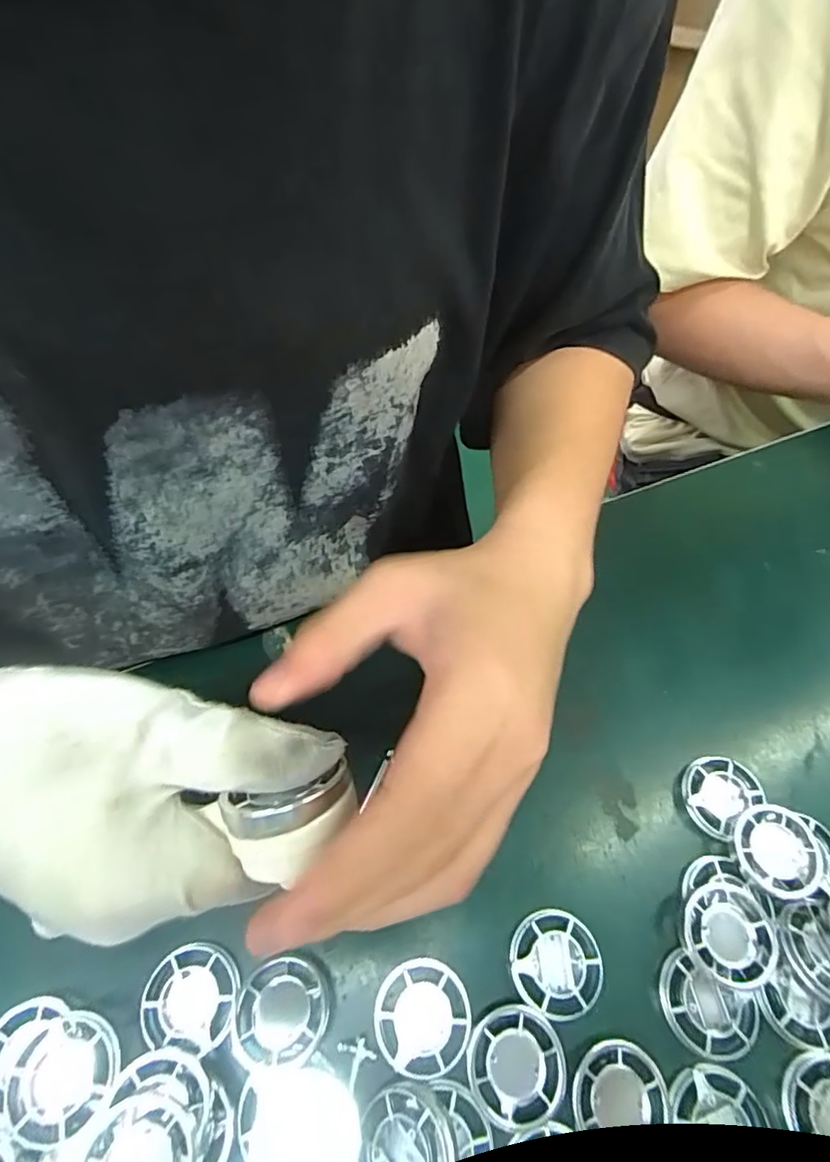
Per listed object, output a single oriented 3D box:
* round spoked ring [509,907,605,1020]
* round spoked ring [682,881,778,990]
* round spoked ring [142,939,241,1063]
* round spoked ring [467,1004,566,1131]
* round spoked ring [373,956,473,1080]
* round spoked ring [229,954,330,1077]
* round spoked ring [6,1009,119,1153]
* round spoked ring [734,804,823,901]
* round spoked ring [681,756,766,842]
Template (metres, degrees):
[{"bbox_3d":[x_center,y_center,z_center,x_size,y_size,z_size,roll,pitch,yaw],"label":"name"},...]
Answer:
[{"bbox_3d":[0.061,0.163,0.240,0.039,0.004,0.038,1,61,-1],"label":"round spoked ring"},{"bbox_3d":[0.136,0.153,0.245,0.037,0.012,0.039,1,61,-1],"label":"round spoked ring"},{"bbox_3d":[-0.092,0.171,0.229,0.040,0.006,0.037,1,61,-1],"label":"round spoked ring"},{"bbox_3d":[0.040,0.193,0.223,0.037,0.004,0.038,1,61,-1],"label":"round spoked ring"},{"bbox_3d":[0.003,0.178,0.230,0.038,0.004,0.038,1,61,-1],"label":"round spoked ring"},{"bbox_3d":[-0.055,0.176,0.228,0.038,0.007,0.037,1,61,-1],"label":"round spoked ring"},{"bbox_3d":[-0.133,0.187,0.213,0.038,0.007,0.038,1,61,-1],"label":"round spoked ring"},{"bbox_3d":[0.168,0.125,0.261,0.038,0.007,0.040,1,61,-1],"label":"round spoked ring"},{"bbox_3d":[0.152,0.106,0.281,0.039,0.010,0.032,-32,66,-18],"label":"round spoked ring"}]

